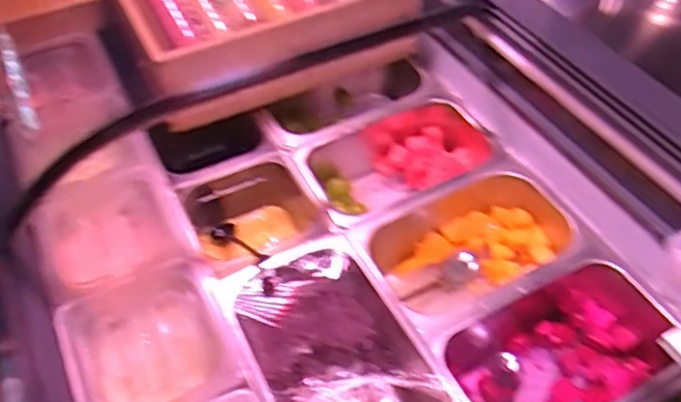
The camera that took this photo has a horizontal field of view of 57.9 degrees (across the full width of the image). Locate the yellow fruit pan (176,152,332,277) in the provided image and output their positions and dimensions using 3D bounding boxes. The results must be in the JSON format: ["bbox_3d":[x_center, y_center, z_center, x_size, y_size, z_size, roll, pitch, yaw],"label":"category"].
[{"bbox_3d":[-0.112,0.033,0.813,0.158,0.082,0.161,-21,54,-17],"label":"yellow fruit pan"}]

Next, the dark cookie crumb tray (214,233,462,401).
[{"bbox_3d":[0.007,0.203,0.667,0.175,0.109,0.323,-21,54,-17],"label":"dark cookie crumb tray"}]

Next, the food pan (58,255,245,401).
[{"bbox_3d":[-0.206,0.153,0.674,0.165,0.061,0.182,-22,54,-18],"label":"food pan"}]

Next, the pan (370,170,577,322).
[{"bbox_3d":[0.168,0.065,0.786,0.242,0.095,0.158,-23,55,-19],"label":"pan"}]

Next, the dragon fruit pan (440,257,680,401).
[{"bbox_3d":[0.245,0.175,0.688,0.258,0.099,0.151,-21,54,-17],"label":"dragon fruit pan"}]

